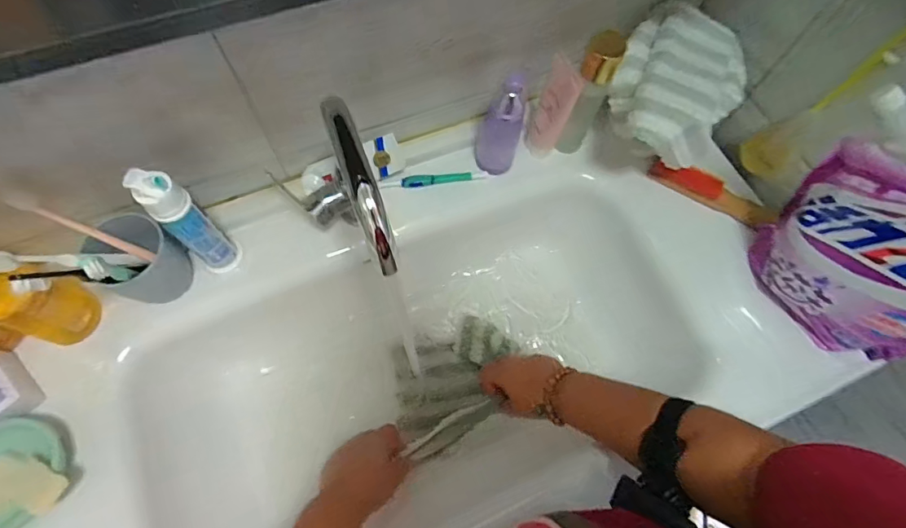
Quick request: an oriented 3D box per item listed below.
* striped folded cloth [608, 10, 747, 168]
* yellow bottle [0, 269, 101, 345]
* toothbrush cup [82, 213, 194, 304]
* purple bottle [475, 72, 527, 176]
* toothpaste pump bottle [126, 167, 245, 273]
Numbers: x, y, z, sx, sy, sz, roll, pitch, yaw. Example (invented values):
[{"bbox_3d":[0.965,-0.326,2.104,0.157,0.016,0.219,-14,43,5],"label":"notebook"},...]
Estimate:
[{"bbox_3d":[0.272,-0.213,0.557,0.157,0.073,0.181,3,67,-2],"label":"striped folded cloth"},{"bbox_3d":[-0.421,0.027,0.438,0.055,0.167,0.064,21,67,6],"label":"yellow bottle"},{"bbox_3d":[-0.332,-0.003,0.488,0.078,0.082,0.073,30,69,10],"label":"toothbrush cup"},{"bbox_3d":[0.056,-0.167,0.558,0.051,0.150,0.037,12,67,2],"label":"purple bottle"},{"bbox_3d":[-0.275,-0.041,0.485,0.047,0.176,0.037,-40,74,-17],"label":"toothpaste pump bottle"}]

